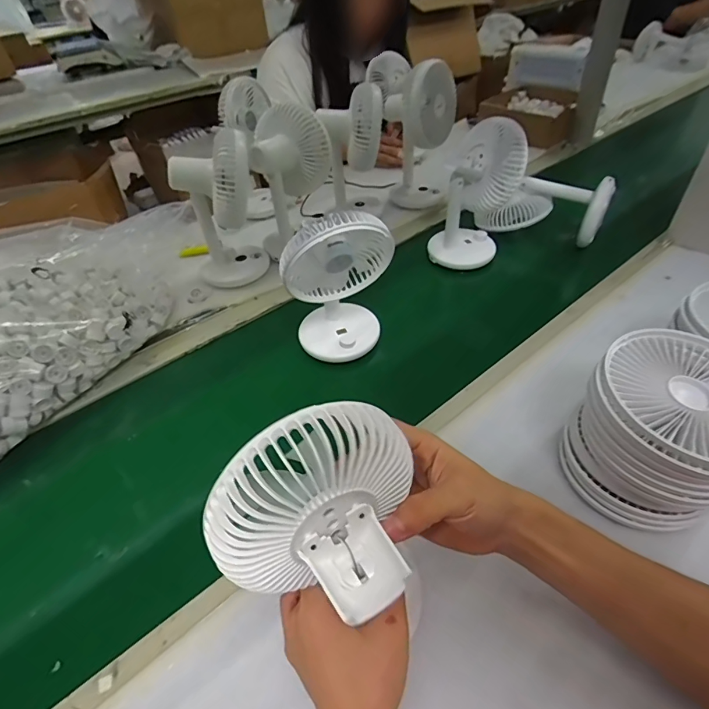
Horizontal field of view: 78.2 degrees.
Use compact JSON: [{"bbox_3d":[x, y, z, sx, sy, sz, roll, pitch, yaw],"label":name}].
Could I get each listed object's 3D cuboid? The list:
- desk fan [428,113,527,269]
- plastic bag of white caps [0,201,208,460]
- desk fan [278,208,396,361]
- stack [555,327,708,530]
[{"bbox_3d":[0.187,-0.246,0.678,0.119,0.196,0.093,5,45,10],"label":"desk fan"},{"bbox_3d":[-0.434,-0.060,0.597,0.272,0.142,0.464,22,50,25],"label":"plastic bag of white caps"},{"bbox_3d":[-0.018,-0.092,0.534,0.121,0.192,0.102,-6,44,-1],"label":"desk fan"},{"bbox_3d":[0.272,0.073,0.386,0.142,0.128,0.134,-32,50,-25],"label":"stack"}]

